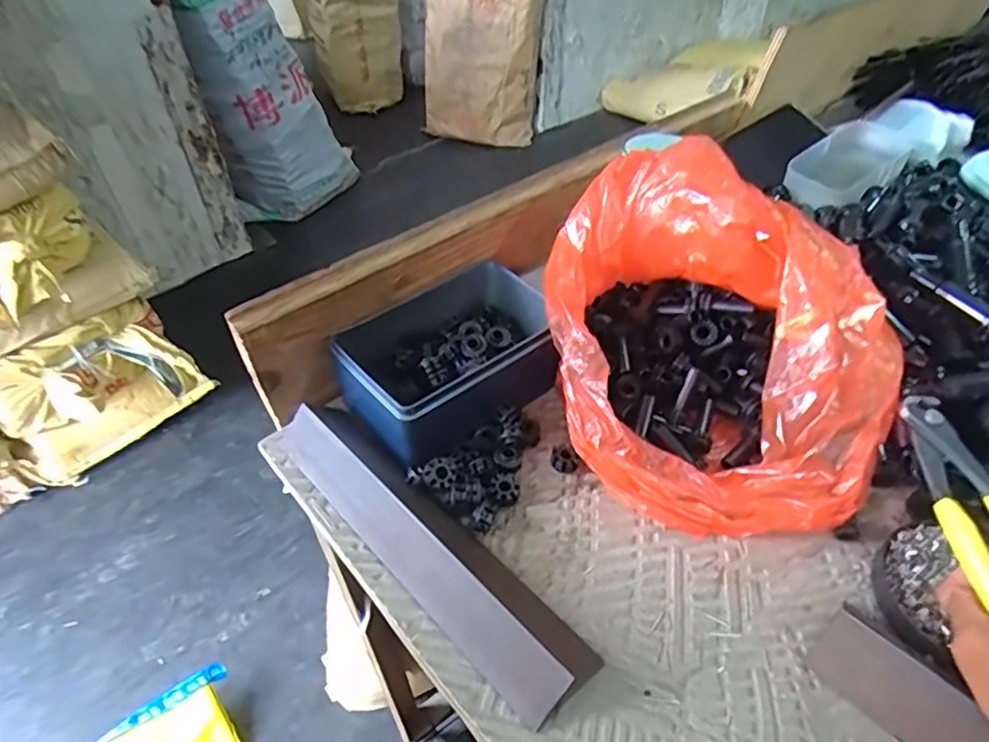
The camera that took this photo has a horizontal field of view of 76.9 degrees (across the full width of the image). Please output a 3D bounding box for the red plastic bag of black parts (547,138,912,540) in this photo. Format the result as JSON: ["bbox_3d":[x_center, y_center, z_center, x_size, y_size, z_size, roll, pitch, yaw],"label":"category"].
[{"bbox_3d":[0.138,-0.018,0.389,0.190,0.141,0.219,-6,44,-7],"label":"red plastic bag of black parts"}]

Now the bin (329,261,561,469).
[{"bbox_3d":[-0.022,-0.012,0.440,0.168,0.059,0.102,-33,53,-30],"label":"bin"}]

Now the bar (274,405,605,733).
[{"bbox_3d":[-0.046,0.091,0.364,0.050,0.027,0.241,-33,53,-30],"label":"bar"}]

